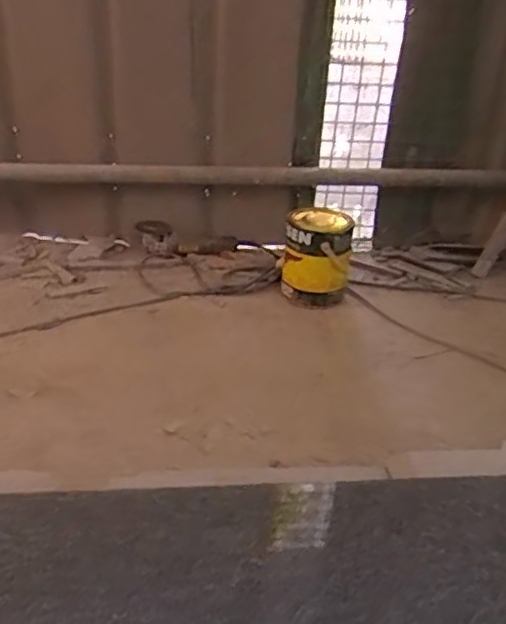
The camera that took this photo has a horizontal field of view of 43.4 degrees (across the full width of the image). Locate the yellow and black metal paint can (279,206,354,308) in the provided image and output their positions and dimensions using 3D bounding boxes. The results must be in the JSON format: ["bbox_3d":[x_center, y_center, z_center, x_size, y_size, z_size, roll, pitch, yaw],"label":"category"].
[{"bbox_3d":[0.159,-0.135,1.597,0.160,0.210,0.163,3,33,-2],"label":"yellow and black metal paint can"}]

